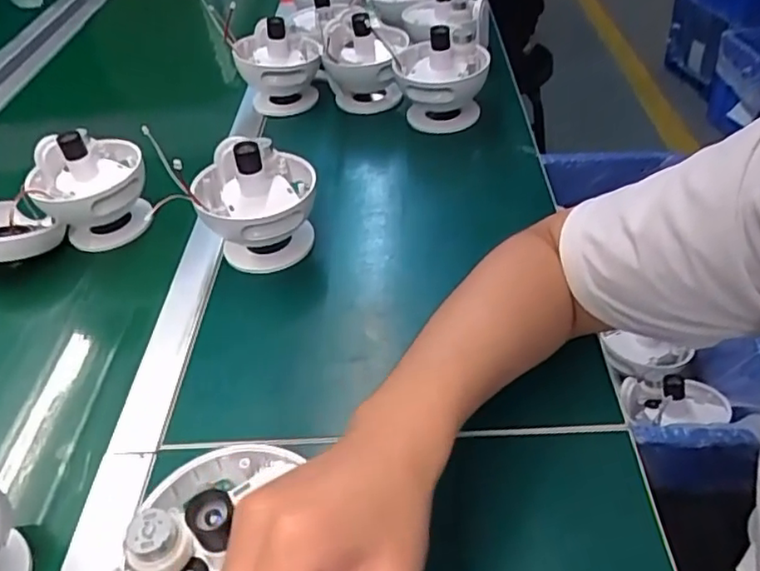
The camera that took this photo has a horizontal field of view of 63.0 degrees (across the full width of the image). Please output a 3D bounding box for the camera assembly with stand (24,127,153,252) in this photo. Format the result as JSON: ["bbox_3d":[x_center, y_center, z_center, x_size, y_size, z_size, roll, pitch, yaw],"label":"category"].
[{"bbox_3d":[-0.313,-0.103,0.677,0.111,0.126,0.102,-21,38,-22],"label":"camera assembly with stand"}]

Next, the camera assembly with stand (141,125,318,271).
[{"bbox_3d":[-0.125,-0.080,0.613,0.117,0.119,0.105,-5,35,-1],"label":"camera assembly with stand"}]

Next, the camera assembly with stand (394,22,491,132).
[{"bbox_3d":[0.078,-0.257,0.797,0.114,0.125,0.111,0,35,6],"label":"camera assembly with stand"}]

